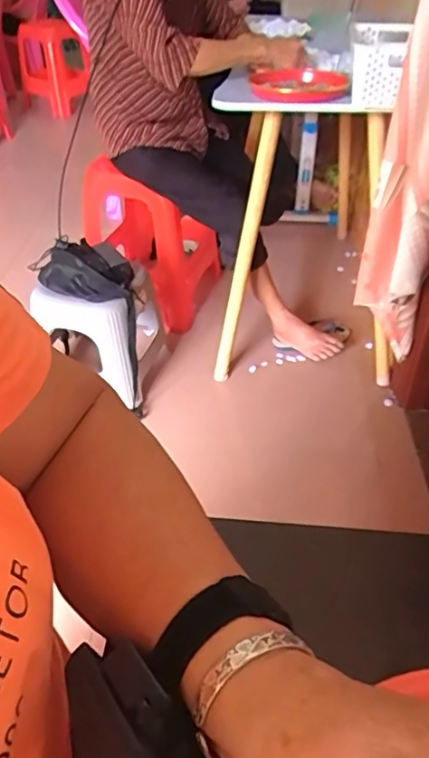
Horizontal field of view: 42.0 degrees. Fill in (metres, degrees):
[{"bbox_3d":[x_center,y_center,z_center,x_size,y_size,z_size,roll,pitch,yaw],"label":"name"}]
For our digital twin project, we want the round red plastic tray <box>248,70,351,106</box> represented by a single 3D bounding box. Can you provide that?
[{"bbox_3d":[0.179,-0.643,1.228,0.200,0.046,0.190,0,42,0],"label":"round red plastic tray"}]

